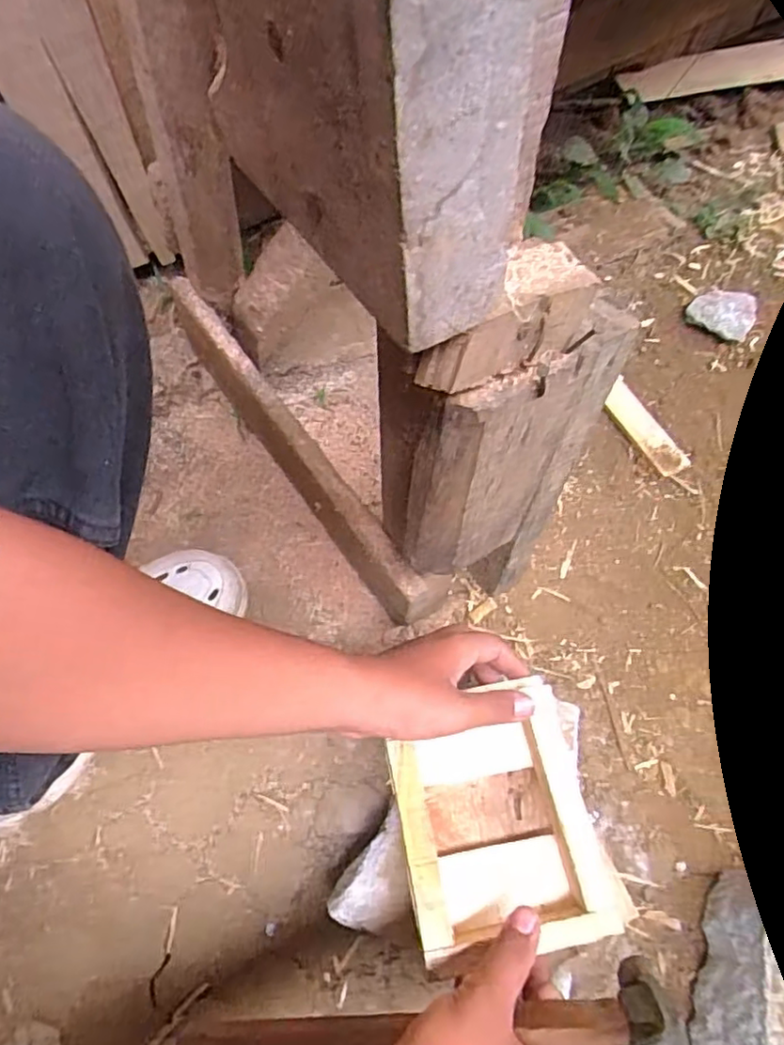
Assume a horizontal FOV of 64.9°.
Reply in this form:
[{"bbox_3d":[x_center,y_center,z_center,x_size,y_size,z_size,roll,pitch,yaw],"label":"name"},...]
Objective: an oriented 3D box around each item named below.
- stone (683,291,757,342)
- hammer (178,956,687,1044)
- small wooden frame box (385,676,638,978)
[{"bbox_3d":[0.410,-0.258,0.772,0.073,0.031,0.062,16,69,7],"label":"stone"},{"bbox_3d":[0.017,0.291,0.353,0.278,0.085,0.035,-7,68,7],"label":"hammer"},{"bbox_3d":[0.071,0.200,0.416,0.129,0.046,0.150,-11,69,-4],"label":"small wooden frame box"}]

